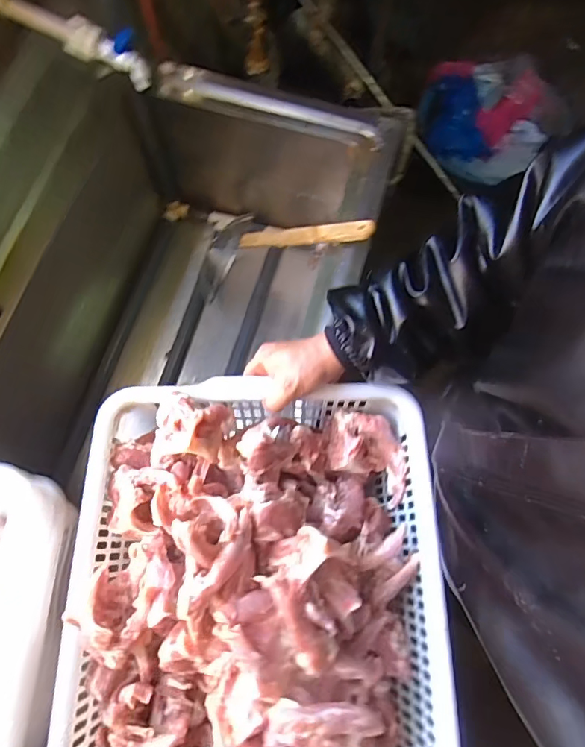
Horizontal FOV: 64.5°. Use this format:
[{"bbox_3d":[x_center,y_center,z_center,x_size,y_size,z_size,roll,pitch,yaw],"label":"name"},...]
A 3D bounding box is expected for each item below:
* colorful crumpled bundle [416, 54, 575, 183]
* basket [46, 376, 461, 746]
[{"bbox_3d":[0.671,-0.864,1.540,0.477,0.140,0.413,17,74,5],"label":"colorful crumpled bundle"},{"bbox_3d":[-0.039,0.247,0.500,0.389,0.148,0.474,-1,73,0],"label":"basket"}]

